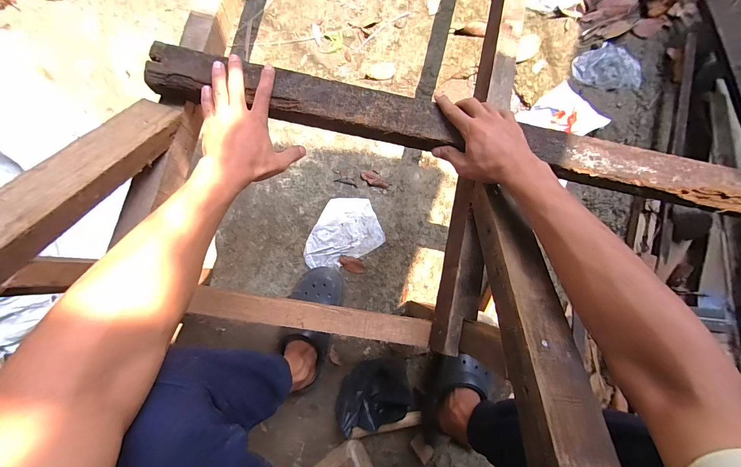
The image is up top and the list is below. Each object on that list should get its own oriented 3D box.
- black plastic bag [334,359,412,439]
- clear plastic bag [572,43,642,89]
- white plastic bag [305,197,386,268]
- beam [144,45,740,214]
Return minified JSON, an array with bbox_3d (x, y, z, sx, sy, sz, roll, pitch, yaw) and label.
[{"bbox_3d":[0.000,0.348,0.694,0.177,0.100,0.135,-16,86,-7],"label":"black plastic bag"},{"bbox_3d":[0.708,-0.494,0.927,0.199,0.023,0.129,9,84,-5],"label":"clear plastic bag"},{"bbox_3d":[-0.076,-0.003,0.766,0.196,0.005,0.148,-28,88,-8],"label":"white plastic bag"},{"bbox_3d":[0.146,-0.137,0.444,0.893,0.037,0.067,11,83,-2],"label":"beam"}]

